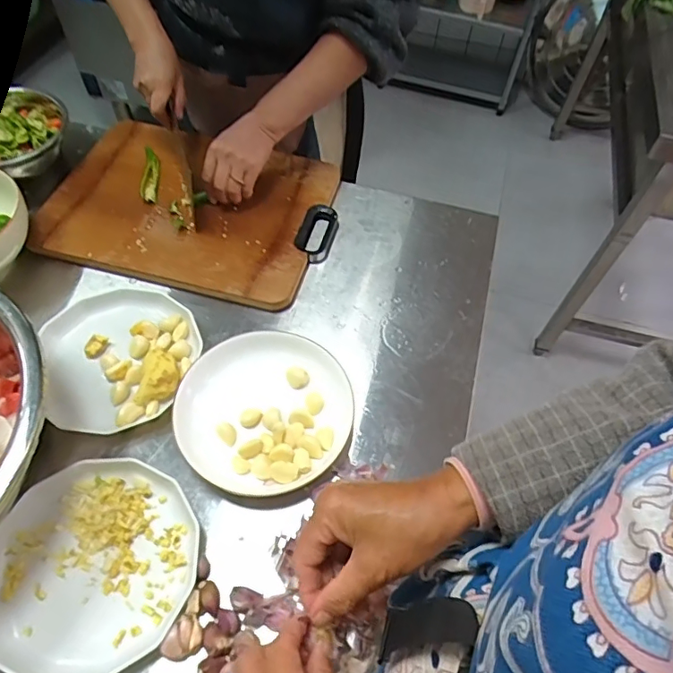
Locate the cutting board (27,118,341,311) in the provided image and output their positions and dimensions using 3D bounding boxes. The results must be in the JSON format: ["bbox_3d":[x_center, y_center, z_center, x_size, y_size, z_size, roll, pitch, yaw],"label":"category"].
[{"bbox_3d":[-0.214,-0.204,0.781,0.409,0.026,0.306,12,57,6],"label":"cutting board"}]

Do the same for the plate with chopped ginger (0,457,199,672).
[{"bbox_3d":[-0.240,0.219,0.505,0.193,0.021,0.196,1,57,-2],"label":"plate with chopped ginger"}]

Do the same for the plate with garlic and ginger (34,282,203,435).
[{"bbox_3d":[-0.263,0.018,0.634,0.178,0.032,0.204,-18,59,-14],"label":"plate with garlic and ginger"}]

